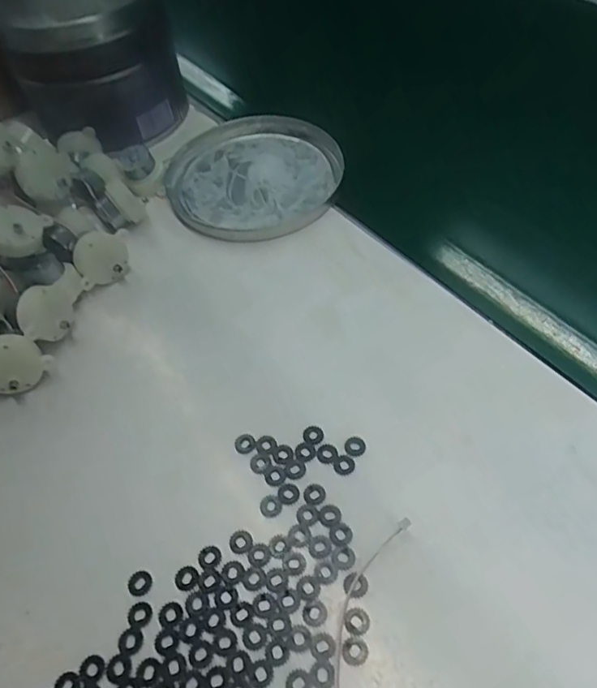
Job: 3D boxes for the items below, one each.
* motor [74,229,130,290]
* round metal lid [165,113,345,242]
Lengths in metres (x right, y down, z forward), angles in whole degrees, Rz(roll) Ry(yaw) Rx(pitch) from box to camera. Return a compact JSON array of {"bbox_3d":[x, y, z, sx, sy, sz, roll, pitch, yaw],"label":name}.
[{"bbox_3d":[-0.126,-0.054,0.344,0.032,0.034,0.017,-5,19,-24],"label":"motor"},{"bbox_3d":[-0.034,-0.131,0.413,0.131,0.014,0.138,-2,53,3],"label":"round metal lid"}]

